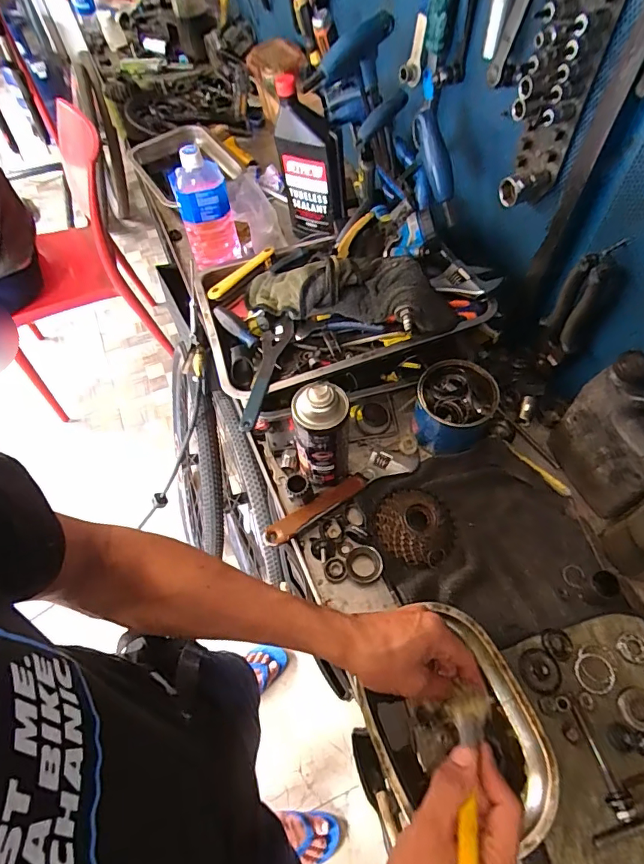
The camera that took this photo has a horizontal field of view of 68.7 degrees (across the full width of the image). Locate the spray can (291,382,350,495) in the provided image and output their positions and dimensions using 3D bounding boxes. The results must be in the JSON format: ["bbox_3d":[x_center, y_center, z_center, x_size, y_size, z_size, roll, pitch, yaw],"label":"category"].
[{"bbox_3d":[0.000,0.009,0.573,0.063,0.188,0.057,-4,59,0],"label":"spray can"}]

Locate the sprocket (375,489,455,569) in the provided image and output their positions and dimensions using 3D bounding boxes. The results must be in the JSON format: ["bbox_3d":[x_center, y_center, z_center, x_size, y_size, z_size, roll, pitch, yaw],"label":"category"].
[{"bbox_3d":[0.119,0.114,0.589,0.097,0.034,0.093,-1,59,2],"label":"sprocket"}]

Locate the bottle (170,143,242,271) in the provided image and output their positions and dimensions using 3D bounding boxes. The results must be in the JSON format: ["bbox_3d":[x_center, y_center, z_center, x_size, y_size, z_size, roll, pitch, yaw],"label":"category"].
[{"bbox_3d":[-0.187,-0.358,0.753,0.080,0.170,0.062,-15,60,-7],"label":"bottle"}]

